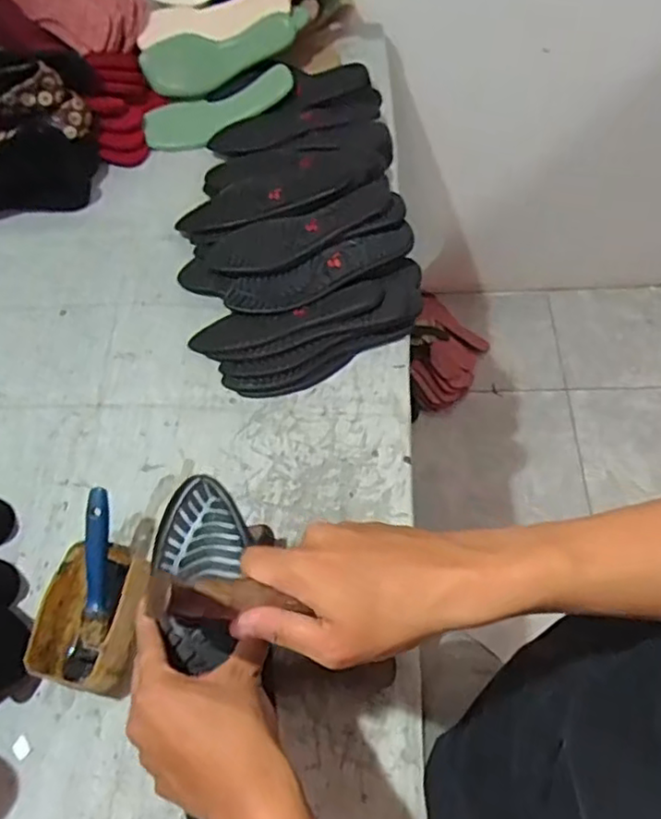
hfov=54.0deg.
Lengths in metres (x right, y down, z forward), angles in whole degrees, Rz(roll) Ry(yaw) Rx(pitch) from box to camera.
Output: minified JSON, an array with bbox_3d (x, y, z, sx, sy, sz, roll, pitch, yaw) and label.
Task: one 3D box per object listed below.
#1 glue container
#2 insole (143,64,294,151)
[{"bbox_3d":[-0.216,0.193,0.607,0.093,0.060,0.124,6,61,7],"label":"glue container"},{"bbox_3d":[-0.165,-0.447,0.978,0.228,0.026,0.072,-19,91,1],"label":"insole"}]

